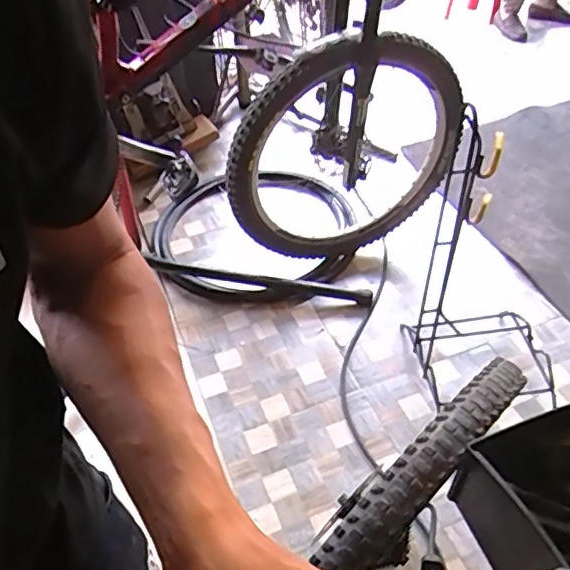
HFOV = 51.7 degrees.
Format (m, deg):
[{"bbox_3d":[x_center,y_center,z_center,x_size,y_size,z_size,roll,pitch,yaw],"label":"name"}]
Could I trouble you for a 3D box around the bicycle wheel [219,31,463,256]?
[{"bbox_3d":[0.168,-0.321,1.629,0.664,0.722,0.158,-10,46,-7],"label":"bicycle wheel"}]

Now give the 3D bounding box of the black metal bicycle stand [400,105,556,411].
[{"bbox_3d":[0.486,-0.038,1.307,0.335,0.699,0.240,-8,45,-5],"label":"black metal bicycle stand"}]

